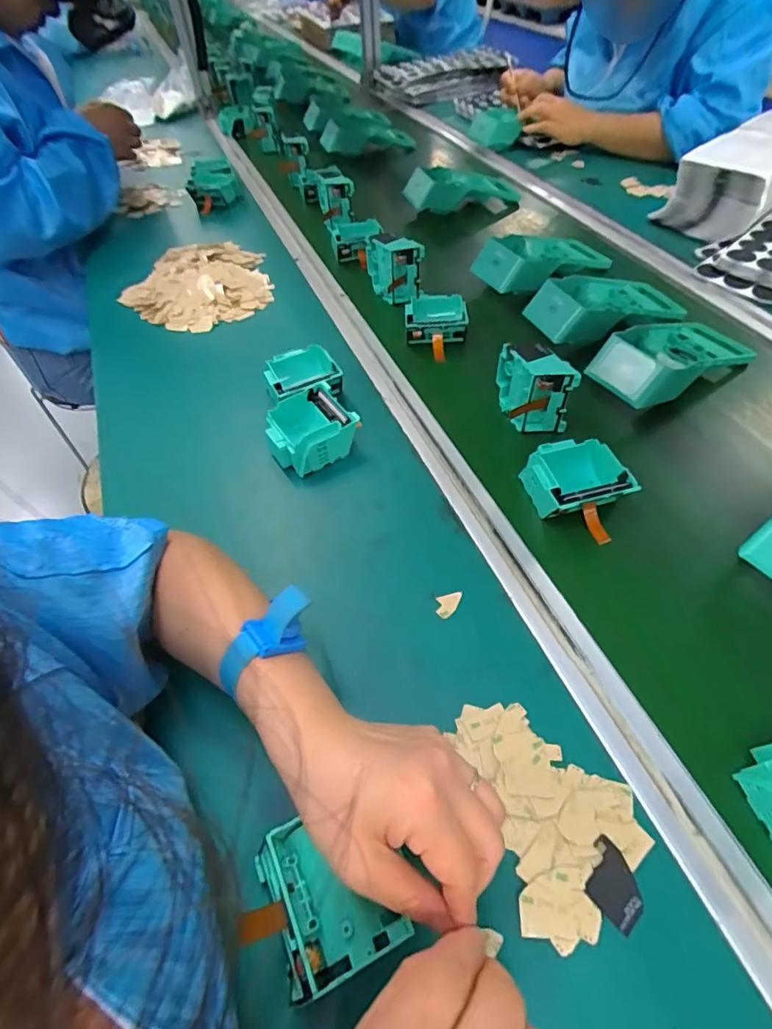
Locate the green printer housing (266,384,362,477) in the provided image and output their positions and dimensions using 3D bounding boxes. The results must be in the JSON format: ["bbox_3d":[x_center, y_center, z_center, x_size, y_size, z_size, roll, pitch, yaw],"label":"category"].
[{"bbox_3d":[-0.075,-0.084,0.501,0.077,0.044,0.079,-33,56,-19],"label":"green printer housing"}]

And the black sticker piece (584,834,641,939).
[{"bbox_3d":[0.129,0.209,0.286,0.035,0.004,0.031,39,71,25],"label":"black sticker piece"}]

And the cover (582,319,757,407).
[{"bbox_3d":[0.306,-0.167,0.539,0.178,0.051,0.095,-30,55,-17],"label":"cover"}]

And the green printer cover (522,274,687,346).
[{"bbox_3d":[0.261,-0.255,0.608,0.191,0.053,0.093,-15,52,-6],"label":"green printer cover"}]

